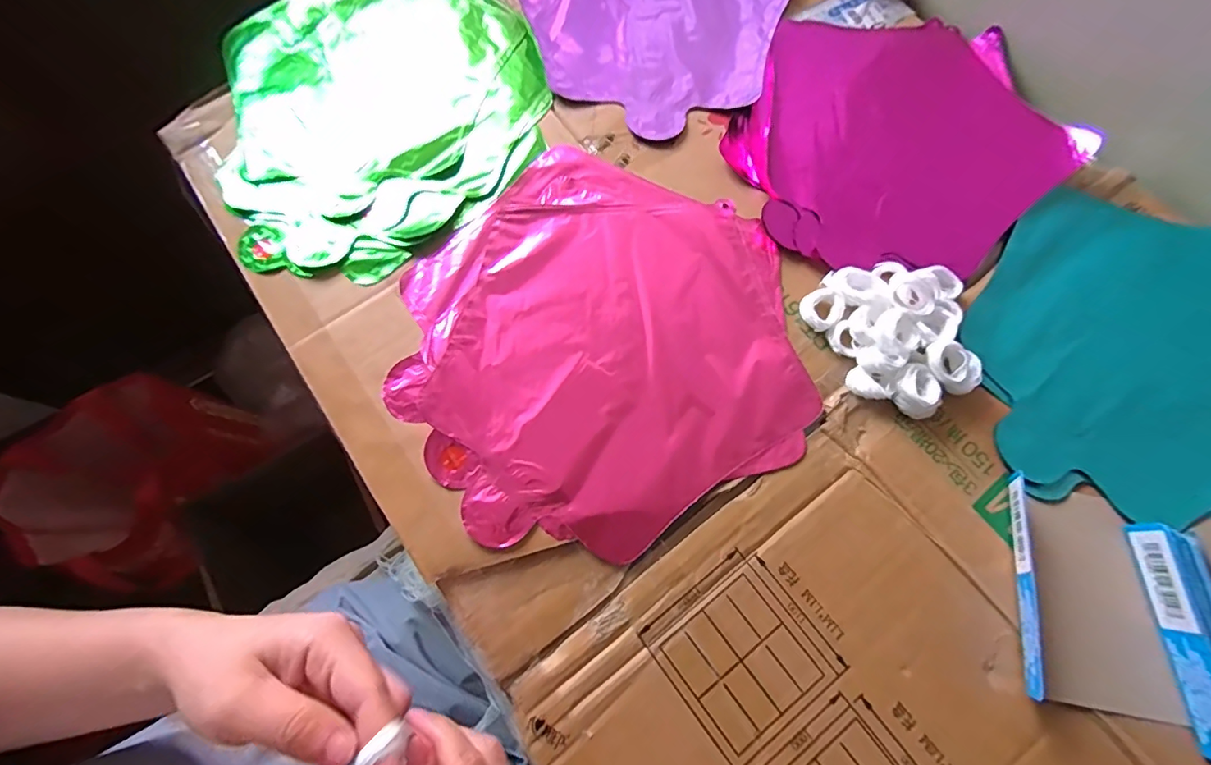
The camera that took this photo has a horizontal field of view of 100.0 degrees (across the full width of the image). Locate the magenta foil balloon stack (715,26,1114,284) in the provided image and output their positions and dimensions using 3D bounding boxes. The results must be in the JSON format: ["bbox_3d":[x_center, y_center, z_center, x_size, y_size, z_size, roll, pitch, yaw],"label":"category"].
[{"bbox_3d":[0.220,-0.194,0.390,0.250,0.022,0.235,-6,72,-2],"label":"magenta foil balloon stack"}]

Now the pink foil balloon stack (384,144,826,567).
[{"bbox_3d":[-0.005,-0.033,0.333,0.253,0.006,0.254,-28,74,-9],"label":"pink foil balloon stack"}]

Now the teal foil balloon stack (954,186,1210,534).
[{"bbox_3d":[0.351,-0.027,0.335,0.234,0.013,0.215,-10,72,-4],"label":"teal foil balloon stack"}]

